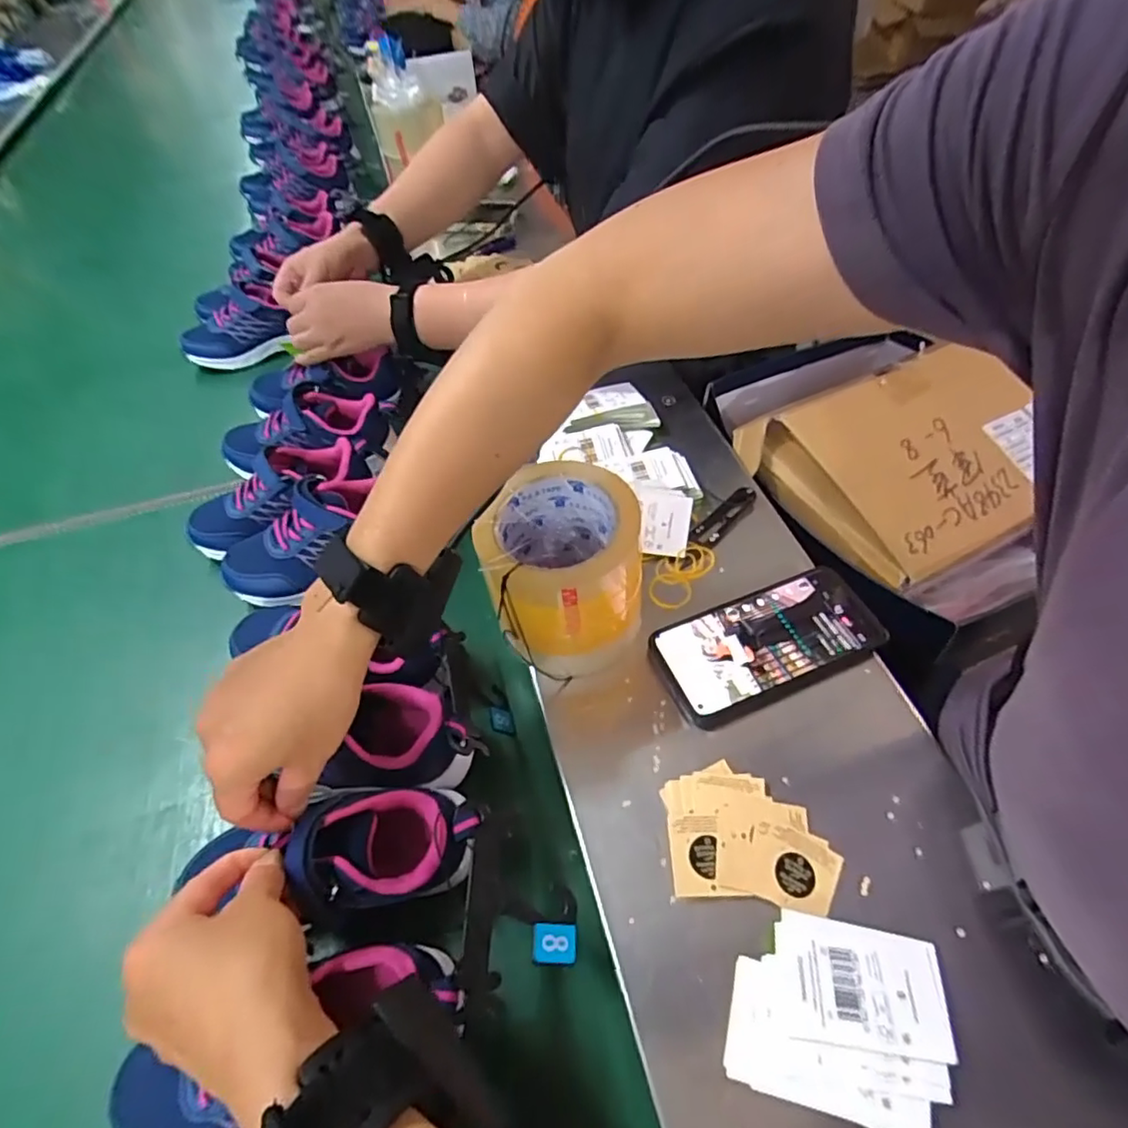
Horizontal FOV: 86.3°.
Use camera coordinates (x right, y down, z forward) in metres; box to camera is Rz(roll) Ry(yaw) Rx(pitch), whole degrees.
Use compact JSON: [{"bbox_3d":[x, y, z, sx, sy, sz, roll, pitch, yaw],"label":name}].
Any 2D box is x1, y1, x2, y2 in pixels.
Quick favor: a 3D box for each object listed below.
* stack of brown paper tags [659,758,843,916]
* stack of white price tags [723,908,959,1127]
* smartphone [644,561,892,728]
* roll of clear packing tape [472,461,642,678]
[{"bbox_3d":[0.110,0.158,0.356,0.096,0.004,0.074,4,55,6],"label":"stack of brown paper tags"},{"bbox_3d":[0.137,0.224,0.301,0.099,0.014,0.081,10,56,10],"label":"stack of white price tags"},{"bbox_3d":[0.146,0.057,0.436,0.160,0.015,0.076,-20,56,-11],"label":"smartphone"},{"bbox_3d":[-0.002,0.005,0.412,0.088,0.100,0.098,-19,56,-11],"label":"roll of clear packing tape"}]

